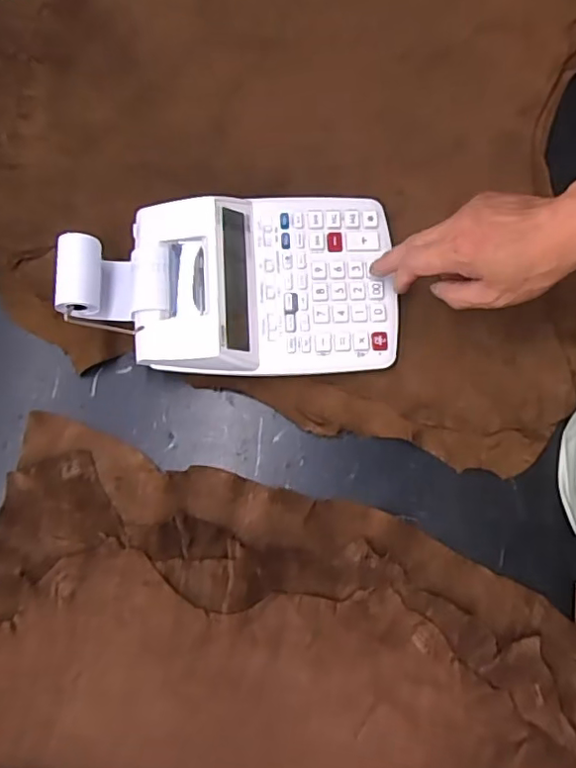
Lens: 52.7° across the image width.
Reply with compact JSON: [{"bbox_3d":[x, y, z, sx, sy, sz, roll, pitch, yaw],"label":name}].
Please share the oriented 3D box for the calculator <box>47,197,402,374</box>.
[{"bbox_3d":[-0.045,-0.090,0.491,0.269,0.054,0.155,-3,78,0],"label":"calculator"}]

